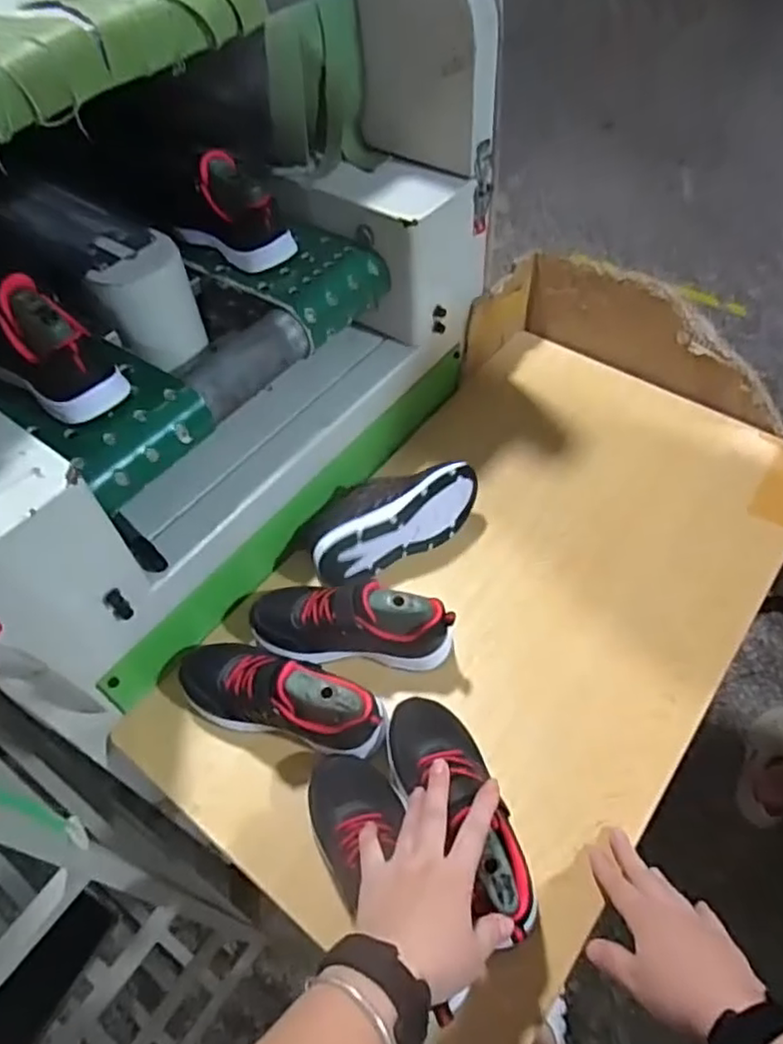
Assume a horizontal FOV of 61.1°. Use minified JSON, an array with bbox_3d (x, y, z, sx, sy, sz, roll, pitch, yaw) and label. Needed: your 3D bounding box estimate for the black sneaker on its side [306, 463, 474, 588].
[{"bbox_3d":[-0.009,-0.015,0.782,0.205,0.080,0.116,-30,58,-18],"label":"black sneaker on its side"}]

